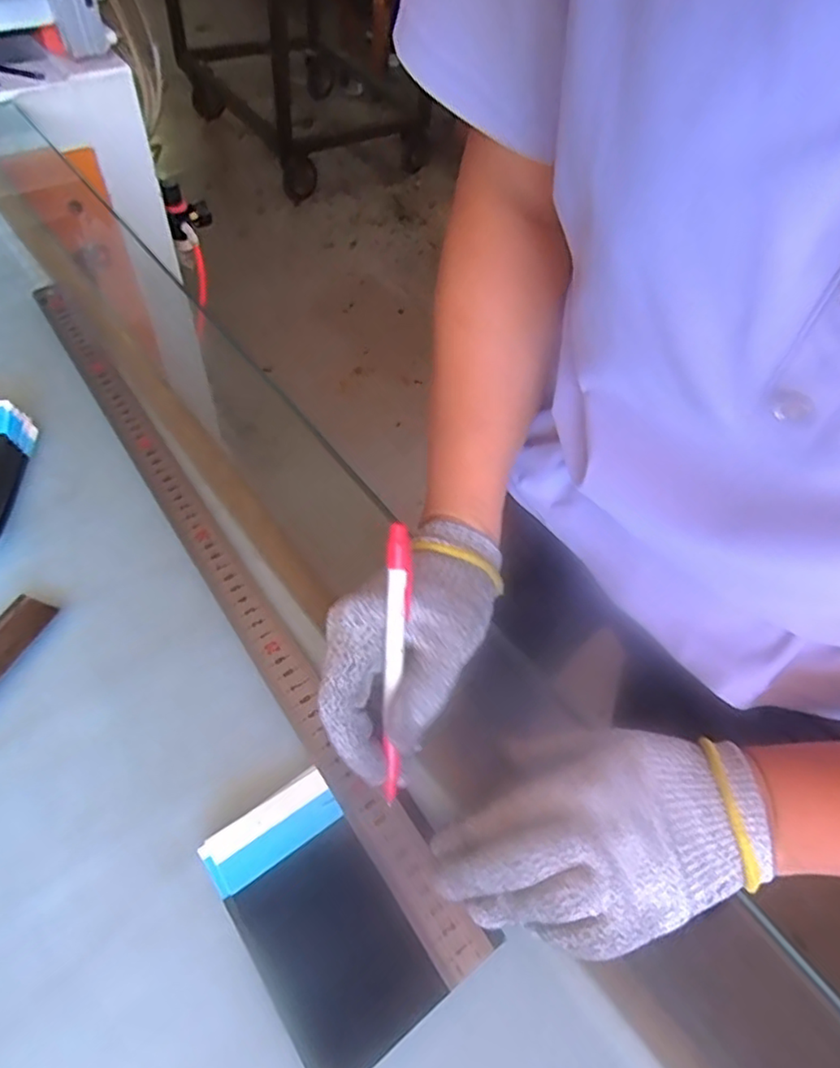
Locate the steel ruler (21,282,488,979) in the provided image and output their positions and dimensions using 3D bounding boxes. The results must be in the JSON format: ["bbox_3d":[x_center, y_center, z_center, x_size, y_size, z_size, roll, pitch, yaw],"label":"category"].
[{"bbox_3d":[-0.155,-0.005,0.428,0.029,0.010,0.615,-26,61,-28],"label":"steel ruler"}]

